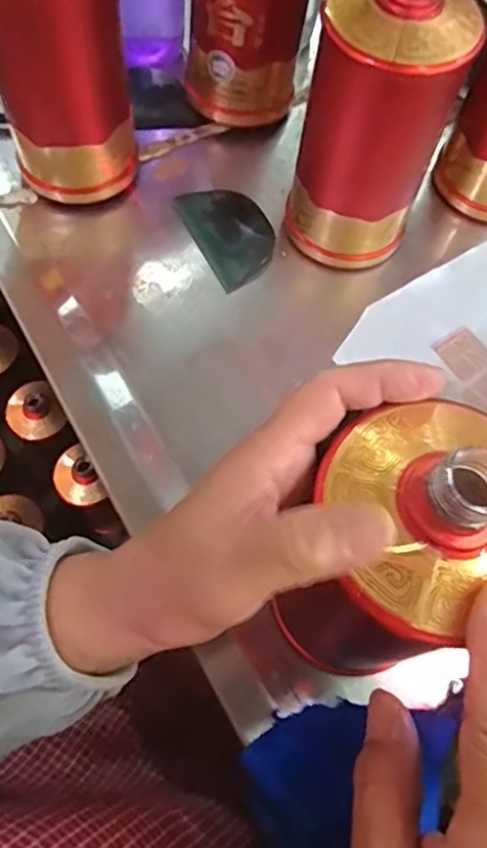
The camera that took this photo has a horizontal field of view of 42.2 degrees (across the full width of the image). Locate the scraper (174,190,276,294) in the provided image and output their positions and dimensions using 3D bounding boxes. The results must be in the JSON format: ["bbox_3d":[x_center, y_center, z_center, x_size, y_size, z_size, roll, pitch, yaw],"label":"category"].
[{"bbox_3d":[-0.009,-0.145,0.479,0.057,0.014,0.092,-23,75,-12],"label":"scraper"}]

